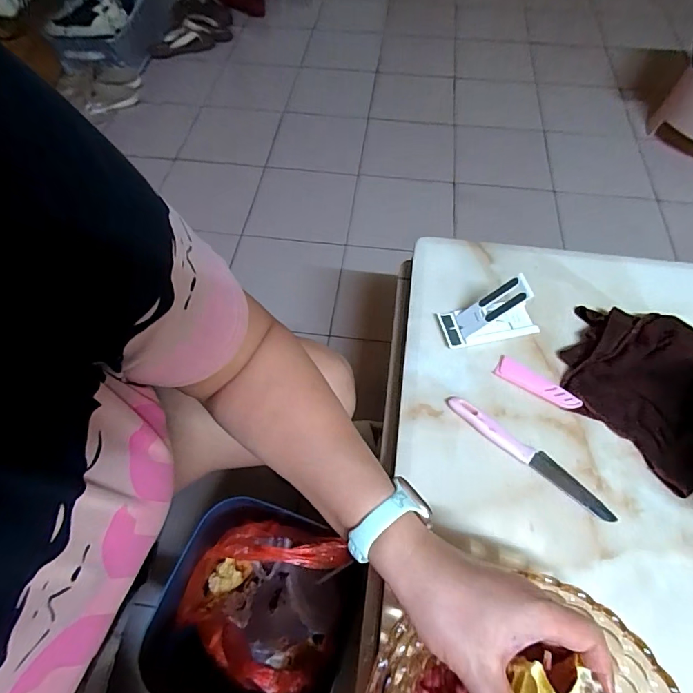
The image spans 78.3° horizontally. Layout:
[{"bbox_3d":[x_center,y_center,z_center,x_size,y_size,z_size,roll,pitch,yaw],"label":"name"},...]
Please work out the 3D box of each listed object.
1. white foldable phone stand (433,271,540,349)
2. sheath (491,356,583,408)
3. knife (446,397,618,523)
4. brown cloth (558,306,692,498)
[{"bbox_3d":[0.178,-0.041,0.508,0.113,0.071,0.048,-4,60,-2],"label":"white foldable phone stand"},{"bbox_3d":[0.223,0.042,0.495,0.096,0.012,0.027,31,64,17],"label":"sheath"},{"bbox_3d":[0.193,0.114,0.455,0.192,0.009,0.023,35,66,18],"label":"knife"},{"bbox_3d":[0.340,0.032,0.485,0.177,0.039,0.194,35,66,19],"label":"brown cloth"}]

